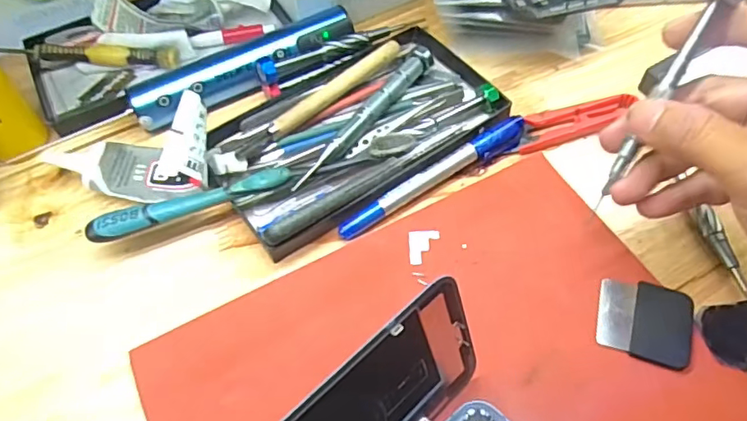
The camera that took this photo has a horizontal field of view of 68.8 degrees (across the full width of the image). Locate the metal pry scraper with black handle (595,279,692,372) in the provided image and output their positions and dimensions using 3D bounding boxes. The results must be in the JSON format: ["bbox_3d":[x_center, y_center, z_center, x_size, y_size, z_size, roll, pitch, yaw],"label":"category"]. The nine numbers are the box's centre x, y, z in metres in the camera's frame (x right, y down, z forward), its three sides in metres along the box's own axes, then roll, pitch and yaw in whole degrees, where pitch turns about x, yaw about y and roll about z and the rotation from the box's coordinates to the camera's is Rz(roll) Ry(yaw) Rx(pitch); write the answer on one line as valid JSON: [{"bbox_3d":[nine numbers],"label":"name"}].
[{"bbox_3d":[0.131,0.052,0.262,0.042,0.004,0.039,15,59,13],"label":"metal pry scraper with black handle"}]

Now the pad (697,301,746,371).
[{"bbox_3d":[0.181,0.059,0.261,0.048,0.004,0.031,-5,58,-9],"label":"pad"}]

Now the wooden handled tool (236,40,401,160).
[{"bbox_3d":[-0.031,-0.071,0.338,0.126,0.010,0.012,-38,62,-20],"label":"wooden handled tool"}]

